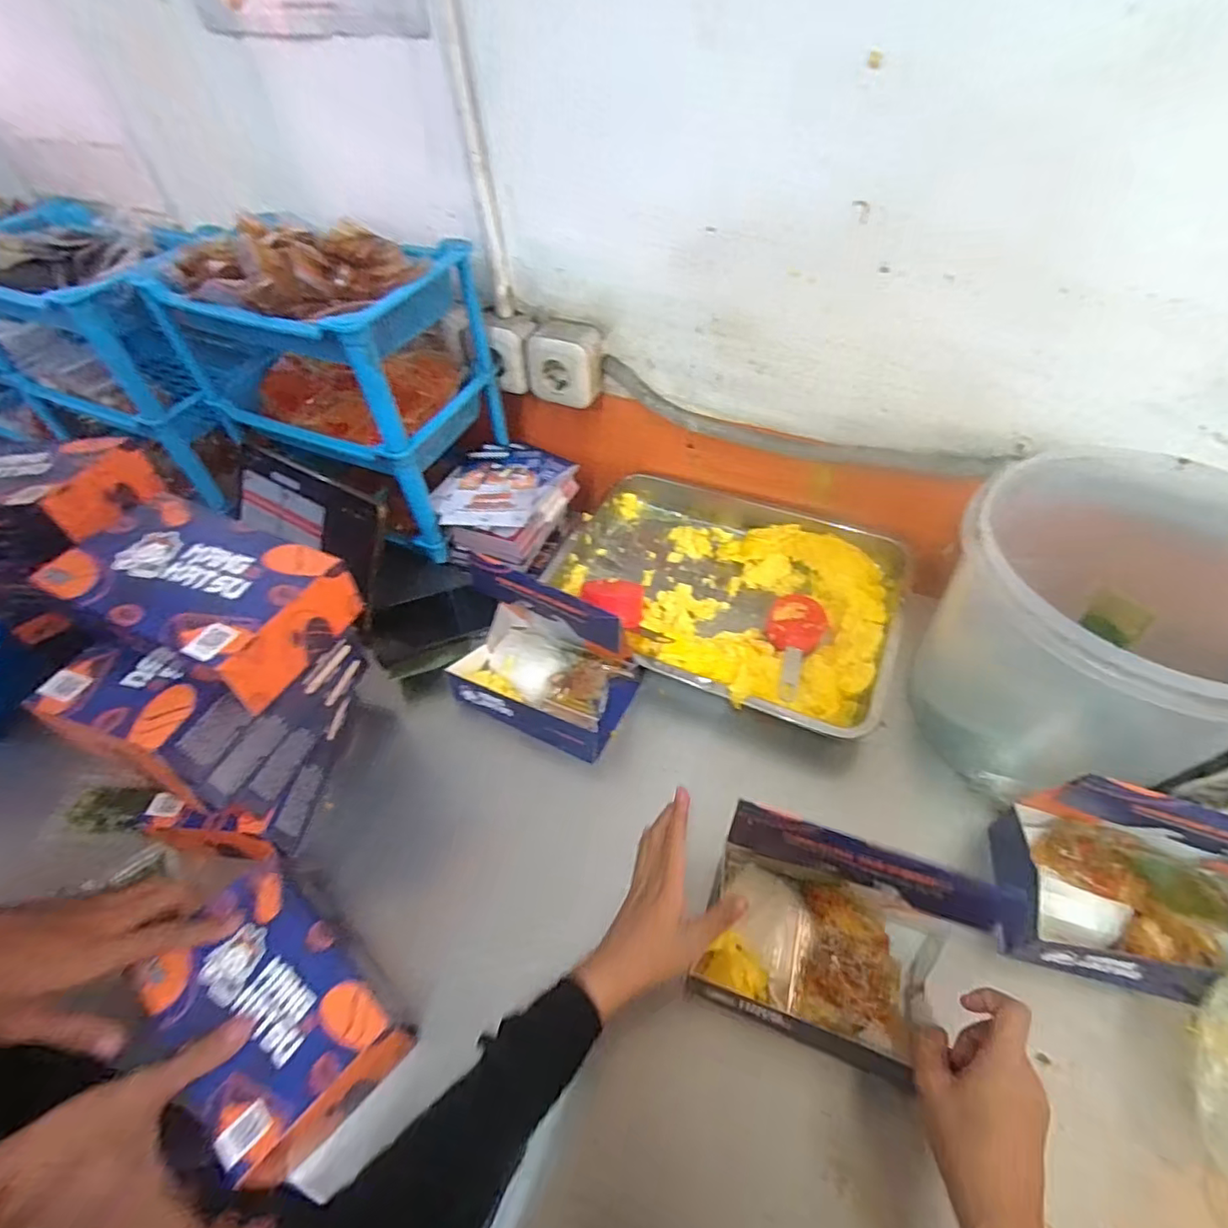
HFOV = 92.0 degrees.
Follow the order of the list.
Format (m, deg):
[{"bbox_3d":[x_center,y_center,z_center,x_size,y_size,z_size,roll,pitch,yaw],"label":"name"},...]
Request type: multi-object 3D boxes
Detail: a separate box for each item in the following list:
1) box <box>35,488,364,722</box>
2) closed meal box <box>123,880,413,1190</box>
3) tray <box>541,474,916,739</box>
[{"bbox_3d":[-0.300,-0.014,0.434,0.181,0.064,0.124,18,53,17],"label":"box"},{"bbox_3d":[-0.248,0.291,0.436,0.120,0.057,0.177,-38,58,-26],"label":"closed meal box"},{"bbox_3d":[0.131,-0.034,0.712,0.397,0.056,0.300,21,54,19],"label":"tray"}]

